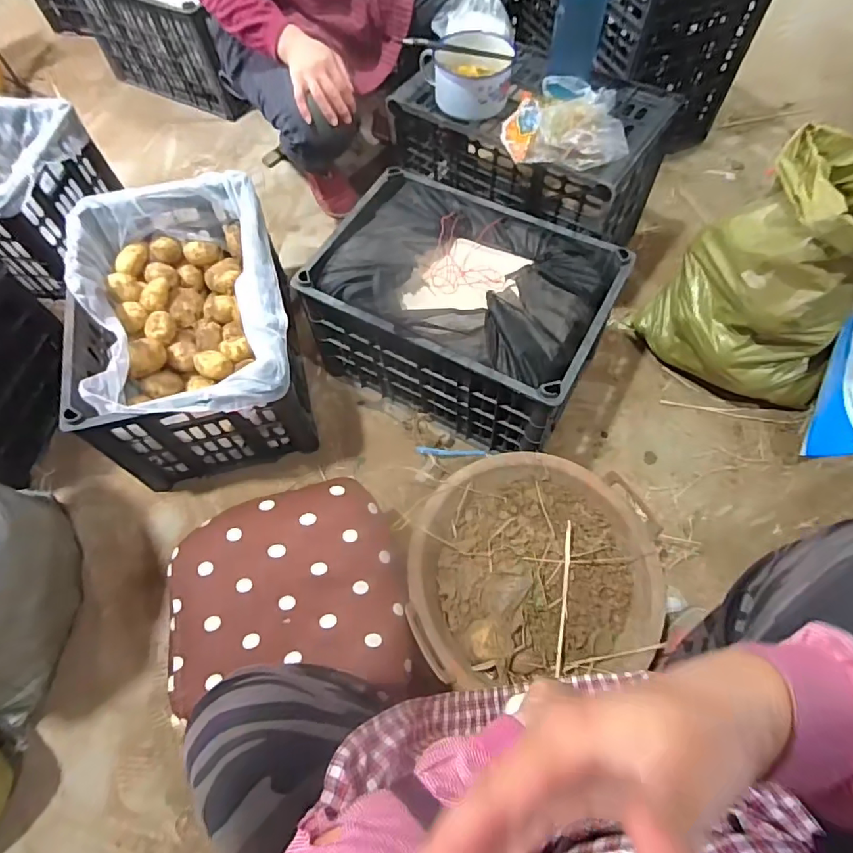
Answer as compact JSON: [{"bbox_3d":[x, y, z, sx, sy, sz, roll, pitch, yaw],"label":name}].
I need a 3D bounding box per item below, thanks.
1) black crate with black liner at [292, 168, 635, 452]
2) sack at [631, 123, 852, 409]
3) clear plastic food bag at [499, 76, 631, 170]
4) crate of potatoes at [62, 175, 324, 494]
[{"bbox_3d":[0.069,-0.215,0.996,0.491,0.311,0.336,27,68,14],"label":"black crate with black liner"},{"bbox_3d":[0.653,-0.287,0.933,0.343,0.381,0.326,36,71,17],"label":"sack"},{"bbox_3d":[0.251,-0.549,0.923,0.214,0.055,0.178,12,66,8],"label":"clear plastic food bag"},{"bbox_3d":[-0.438,-0.187,1.014,0.344,0.285,0.514,-15,65,-5],"label":"crate of potatoes"}]

